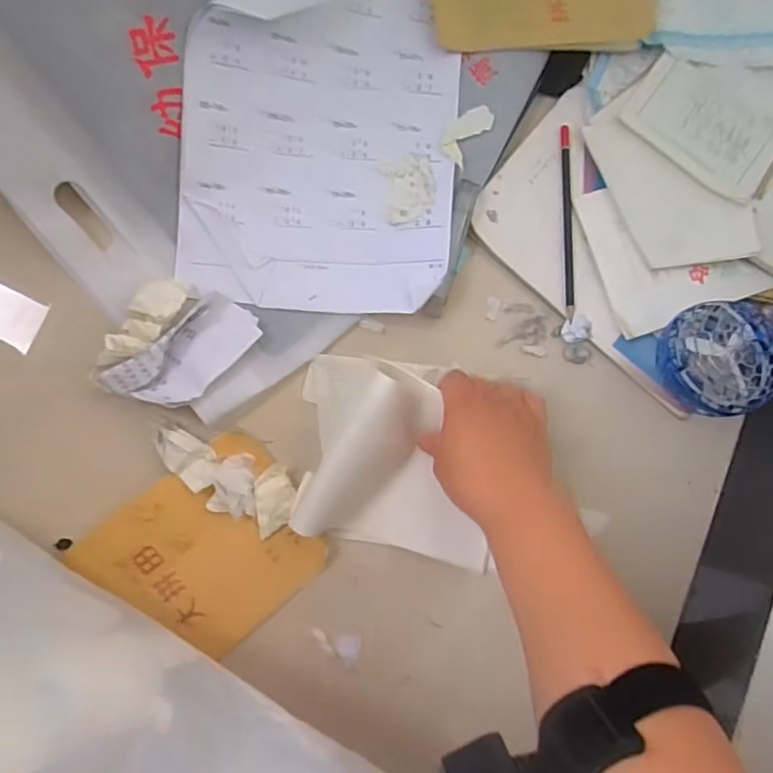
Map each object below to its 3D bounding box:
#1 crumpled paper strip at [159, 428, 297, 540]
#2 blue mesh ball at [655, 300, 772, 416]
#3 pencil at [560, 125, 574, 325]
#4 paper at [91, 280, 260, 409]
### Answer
[{"bbox_3d":[-0.118,0.067,0.438,0.107,0.011,0.048,32,80,-4],"label":"crumpled paper strip"},{"bbox_3d":[0.260,-0.023,0.479,0.074,0.077,0.089,-3,93,-8],"label":"blue mesh ball"},{"bbox_3d":[0.156,-0.141,0.511,0.008,0.007,0.170,1,84,-9],"label":"pencil"},{"bbox_3d":[-0.150,-0.031,0.435,0.086,0.021,0.094,26,72,-18],"label":"paper"}]

